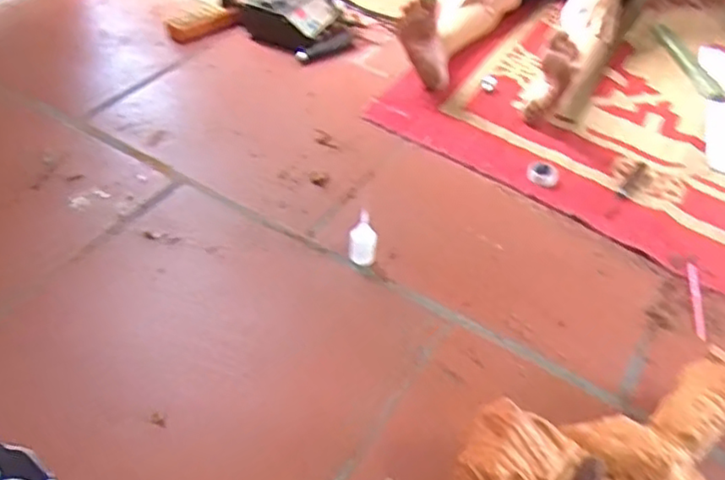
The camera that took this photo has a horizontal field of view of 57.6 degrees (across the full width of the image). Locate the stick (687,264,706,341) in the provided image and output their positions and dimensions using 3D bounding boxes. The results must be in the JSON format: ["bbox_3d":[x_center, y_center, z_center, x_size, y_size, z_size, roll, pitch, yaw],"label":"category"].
[{"bbox_3d":[0.524,0.094,1.036,0.014,0.004,0.161,12,47,7],"label":"stick"}]

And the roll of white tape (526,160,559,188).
[{"bbox_3d":[0.329,-0.124,1.199,0.057,0.023,0.058,2,46,-2],"label":"roll of white tape"}]

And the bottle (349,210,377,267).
[{"bbox_3d":[0.001,0.002,1.019,0.042,0.089,0.037,4,46,0],"label":"bottle"}]

